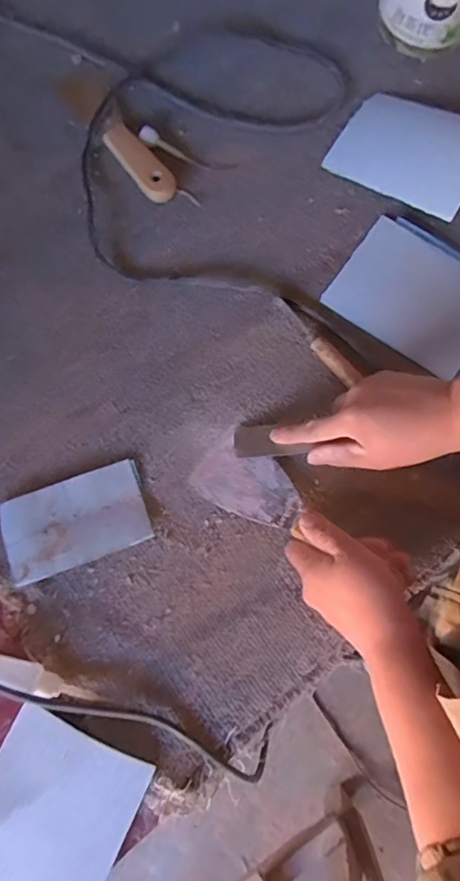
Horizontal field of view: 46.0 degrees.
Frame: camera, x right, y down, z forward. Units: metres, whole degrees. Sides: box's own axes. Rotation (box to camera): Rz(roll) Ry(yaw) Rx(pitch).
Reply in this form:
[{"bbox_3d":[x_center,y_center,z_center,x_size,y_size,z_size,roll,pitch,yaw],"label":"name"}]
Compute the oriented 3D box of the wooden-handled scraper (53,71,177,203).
[{"bbox_3d":[-0.111,-0.307,0.538,0.050,0.012,0.180,-33,78,-9],"label":"wooden-handled scraper"}]

